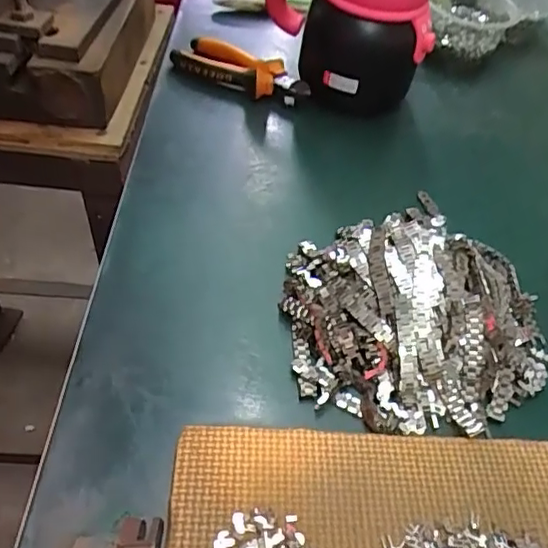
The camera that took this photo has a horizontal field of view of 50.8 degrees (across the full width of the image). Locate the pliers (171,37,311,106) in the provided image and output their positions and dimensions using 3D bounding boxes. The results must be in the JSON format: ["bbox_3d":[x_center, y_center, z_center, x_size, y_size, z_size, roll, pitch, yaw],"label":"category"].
[{"bbox_3d":[-0.034,-0.209,0.598,0.145,0.031,0.047,22,48,13],"label":"pliers"}]

